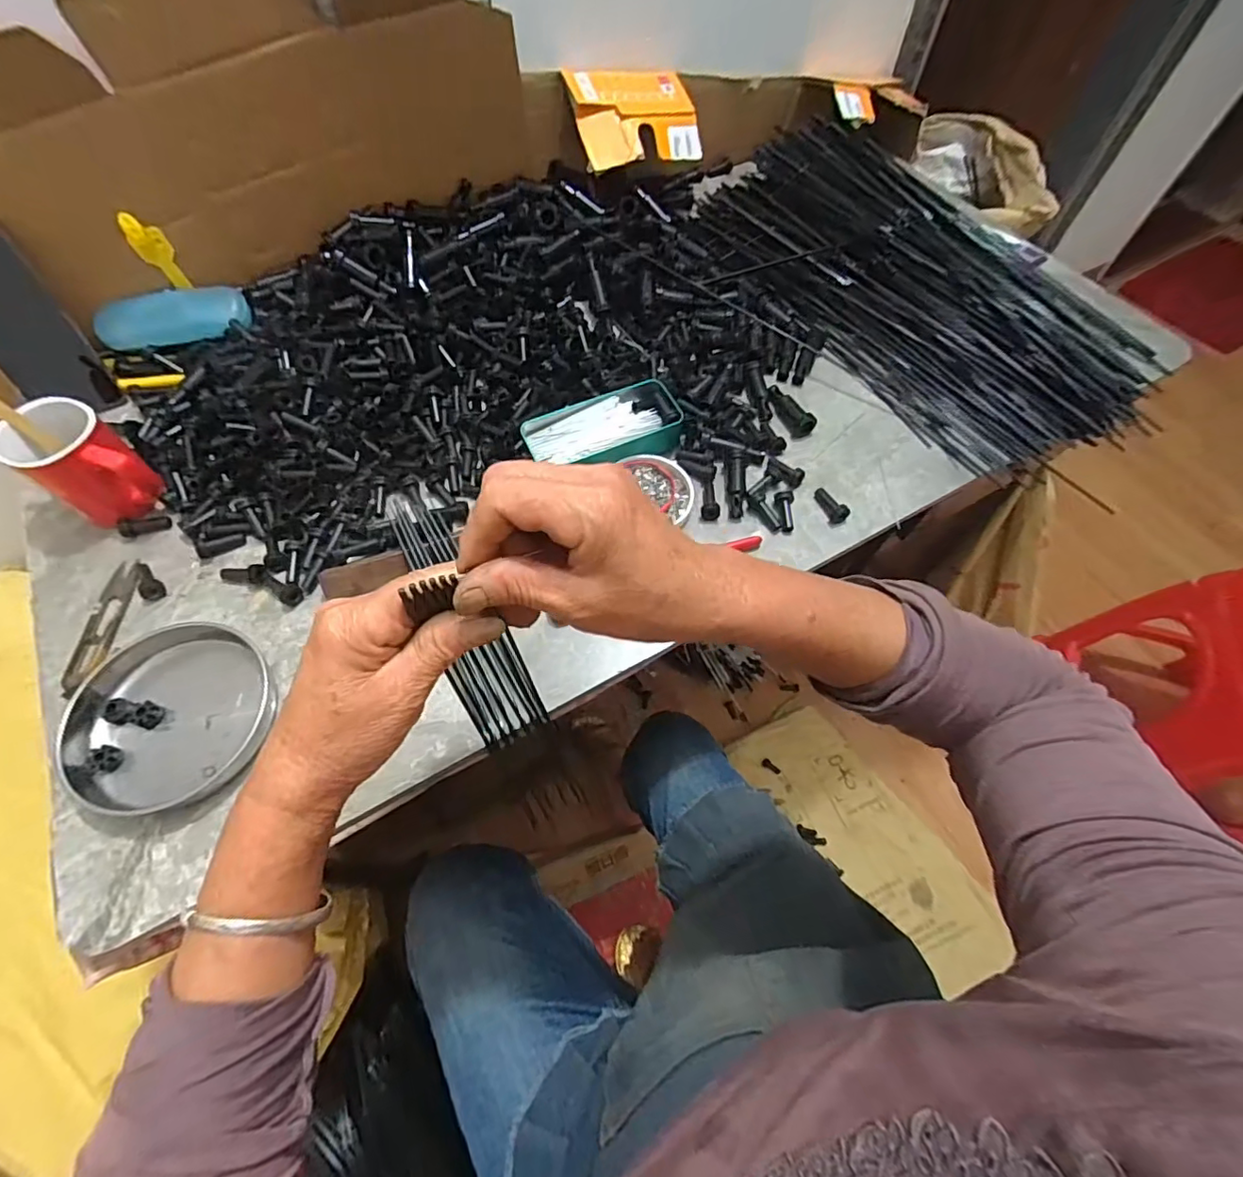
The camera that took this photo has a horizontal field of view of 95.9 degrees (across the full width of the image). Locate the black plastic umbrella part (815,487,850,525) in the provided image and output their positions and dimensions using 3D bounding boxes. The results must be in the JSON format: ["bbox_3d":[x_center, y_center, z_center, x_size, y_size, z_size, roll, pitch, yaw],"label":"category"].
[{"bbox_3d":[0.197,-0.079,0.528,0.017,0.019,0.039,-32,67,-17],"label":"black plastic umbrella part"}]

